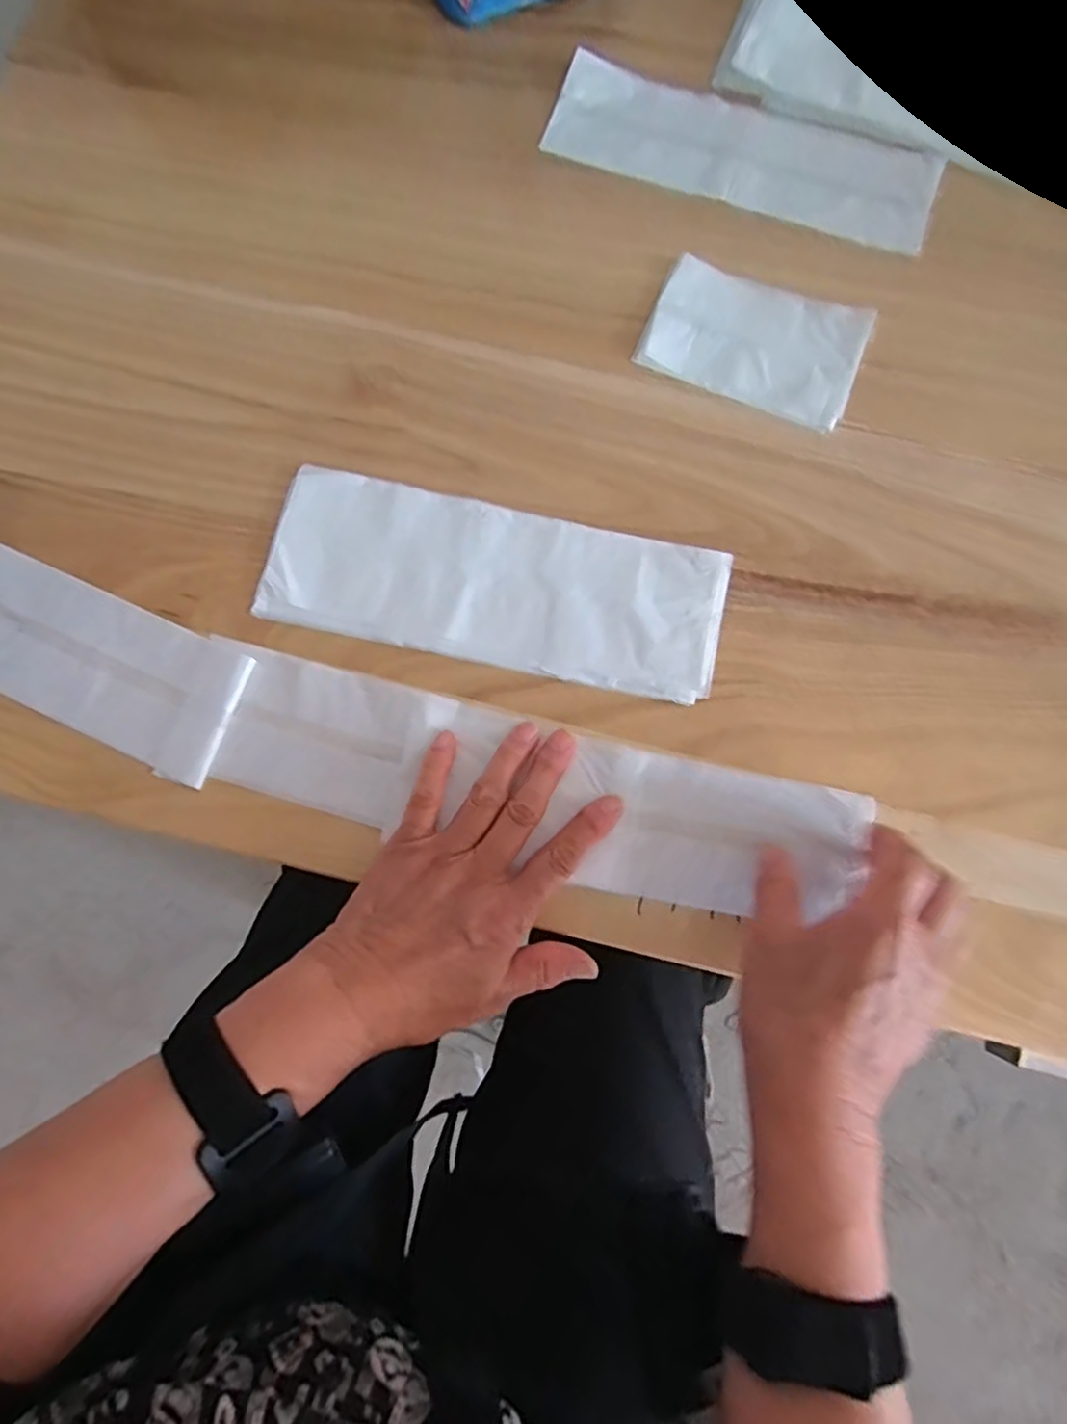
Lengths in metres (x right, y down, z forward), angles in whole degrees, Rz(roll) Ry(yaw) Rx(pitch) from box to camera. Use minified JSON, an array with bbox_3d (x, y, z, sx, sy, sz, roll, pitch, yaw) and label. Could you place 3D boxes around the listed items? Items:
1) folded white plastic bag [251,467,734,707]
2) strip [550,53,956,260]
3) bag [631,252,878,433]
[{"bbox_3d":[-0.021,-0.073,0.381,0.251,0.007,0.093,12,79,3],"label":"folded white plastic bag"},{"bbox_3d":[0.135,-0.363,0.438,0.248,0.008,0.077,21,80,5],"label":"strip"},{"bbox_3d":[0.135,-0.226,0.411,0.127,0.005,0.082,22,80,5],"label":"bag"}]

